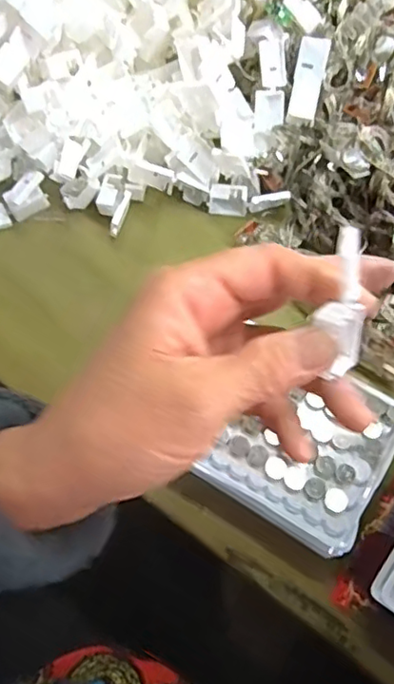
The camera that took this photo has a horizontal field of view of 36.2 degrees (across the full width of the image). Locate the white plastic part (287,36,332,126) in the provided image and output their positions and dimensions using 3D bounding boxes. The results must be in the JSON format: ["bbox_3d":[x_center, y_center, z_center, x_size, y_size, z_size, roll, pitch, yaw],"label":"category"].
[{"bbox_3d":[0.073,-0.171,0.394,0.018,0.007,0.054,13,95,4],"label":"white plastic part"}]

